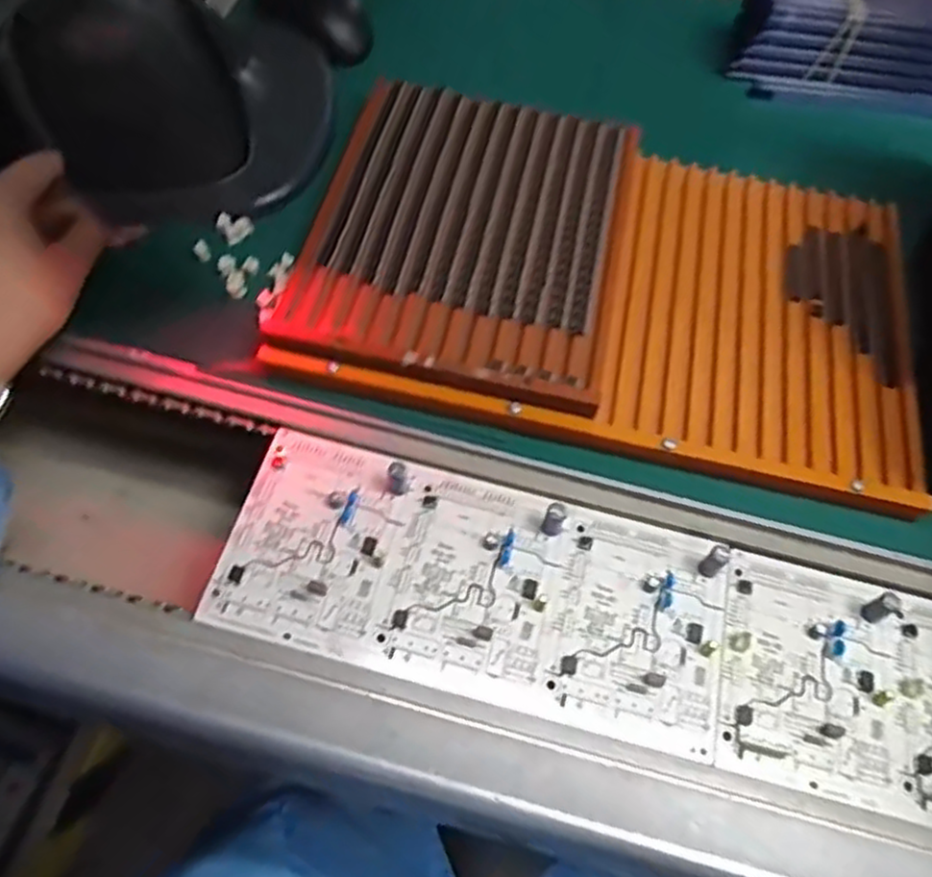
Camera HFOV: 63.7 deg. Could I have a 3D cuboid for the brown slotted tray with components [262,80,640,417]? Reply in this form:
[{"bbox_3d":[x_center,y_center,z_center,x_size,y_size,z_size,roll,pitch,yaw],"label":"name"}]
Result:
[{"bbox_3d":[0.003,-0.132,0.458,0.185,0.011,0.238,13,59,3],"label":"brown slotted tray with components"}]

